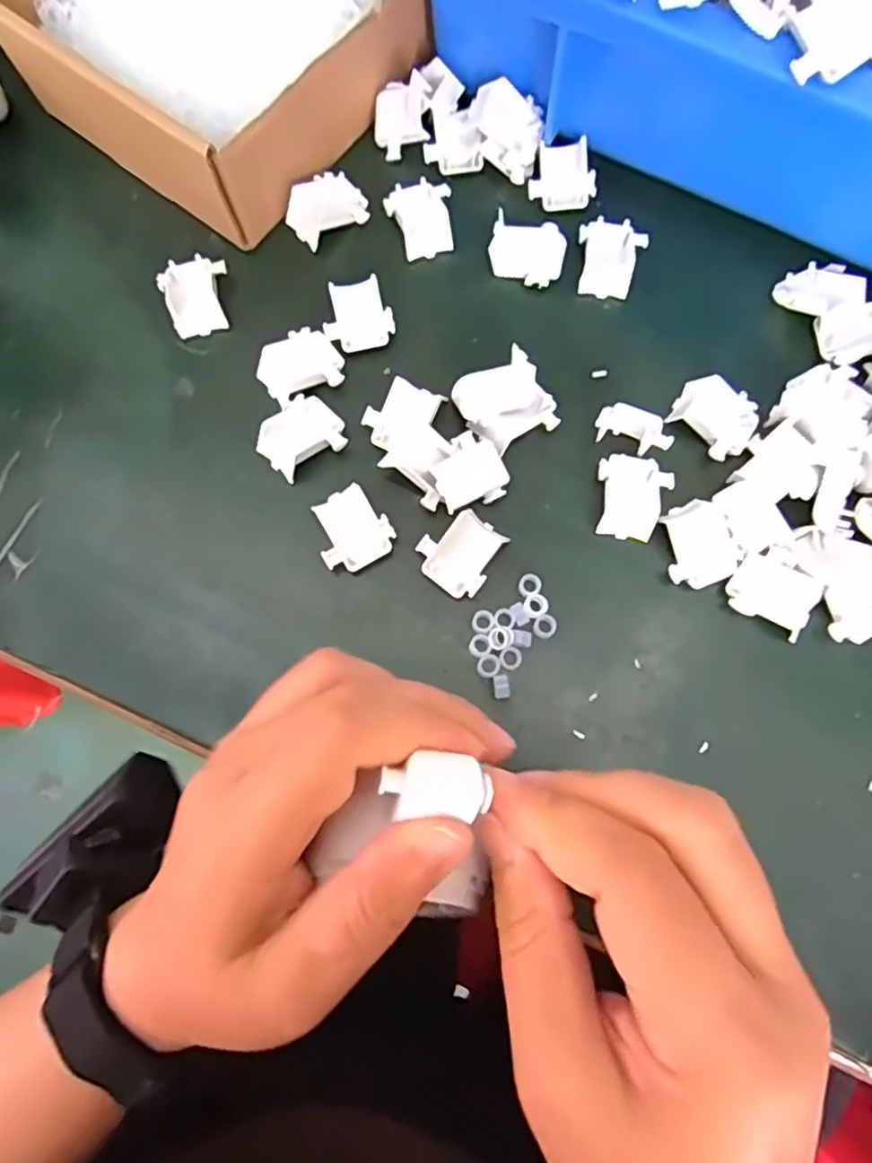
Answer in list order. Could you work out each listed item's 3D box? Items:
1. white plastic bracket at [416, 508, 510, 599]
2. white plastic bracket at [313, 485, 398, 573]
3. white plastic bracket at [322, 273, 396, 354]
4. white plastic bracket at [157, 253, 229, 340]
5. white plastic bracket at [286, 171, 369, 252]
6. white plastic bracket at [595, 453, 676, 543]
[{"bbox_3d":[0.010,-0.011,0.260,0.029,0.010,0.030,37,81,7],"label":"white plastic bracket"},{"bbox_3d":[-0.034,-0.021,0.264,0.029,0.010,0.033,-27,80,-5],"label":"white plastic bracket"},{"bbox_3d":[-0.034,-0.113,0.282,0.029,0.014,0.027,-11,79,-2],"label":"white plastic bracket"},{"bbox_3d":[-0.105,-0.125,0.287,0.028,0.016,0.032,-14,79,-2],"label":"white plastic bracket"},{"bbox_3d":[-0.050,-0.168,0.295,0.034,0.012,0.025,-31,80,-6],"label":"white plastic bracket"},{"bbox_3d":[0.080,-0.034,0.267,0.029,0.007,0.033,10,79,2],"label":"white plastic bracket"}]

